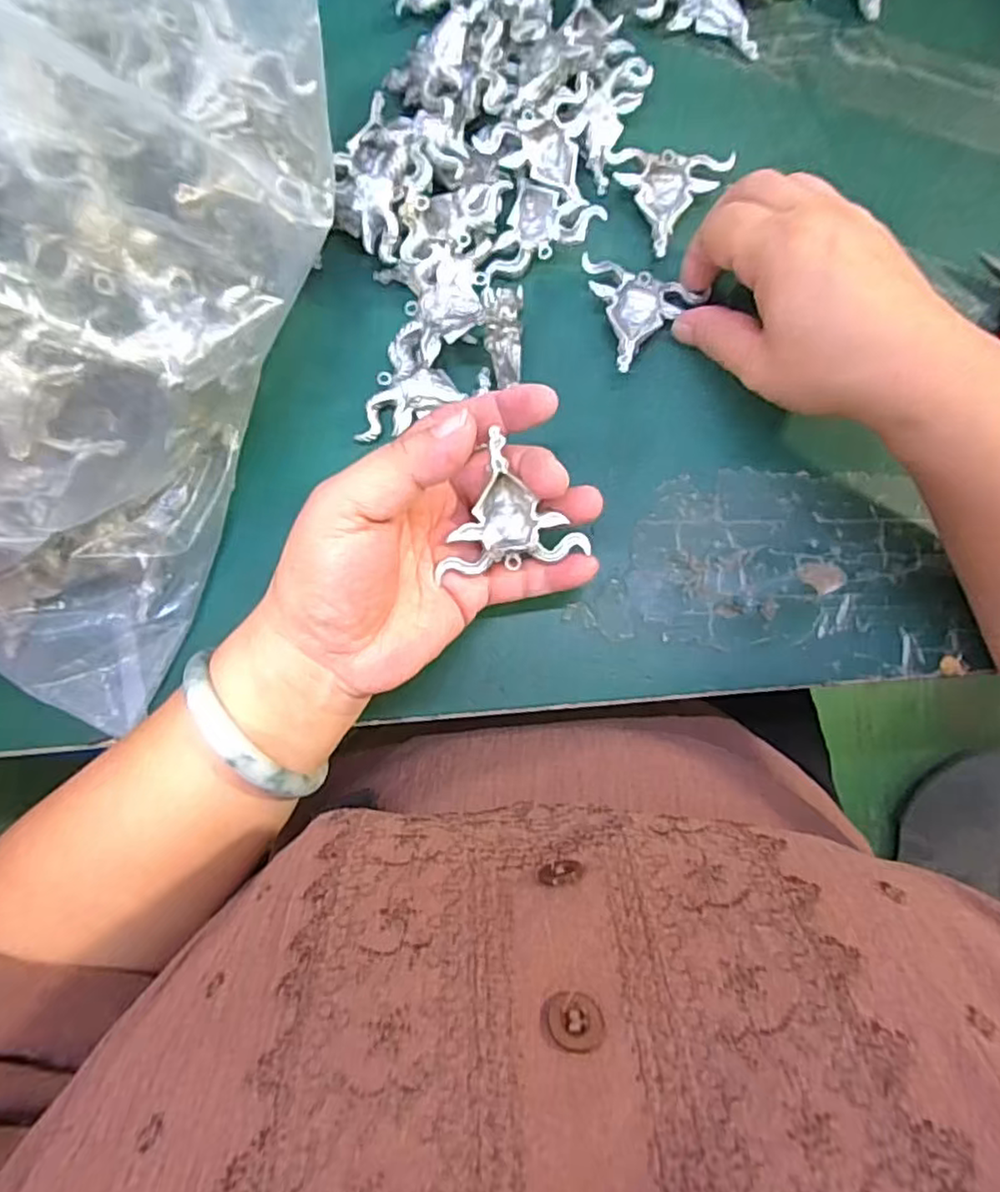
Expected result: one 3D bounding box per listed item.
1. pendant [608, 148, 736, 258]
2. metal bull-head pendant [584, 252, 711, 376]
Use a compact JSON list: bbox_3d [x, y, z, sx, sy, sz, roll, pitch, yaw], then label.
[{"bbox_3d":[0.081,-0.187,0.313,0.056,0.005,0.052,4,83,3],"label":"pendant"},{"bbox_3d":[0.060,-0.127,0.306,0.053,0.010,0.051,15,76,-3],"label":"metal bull-head pendant"}]

